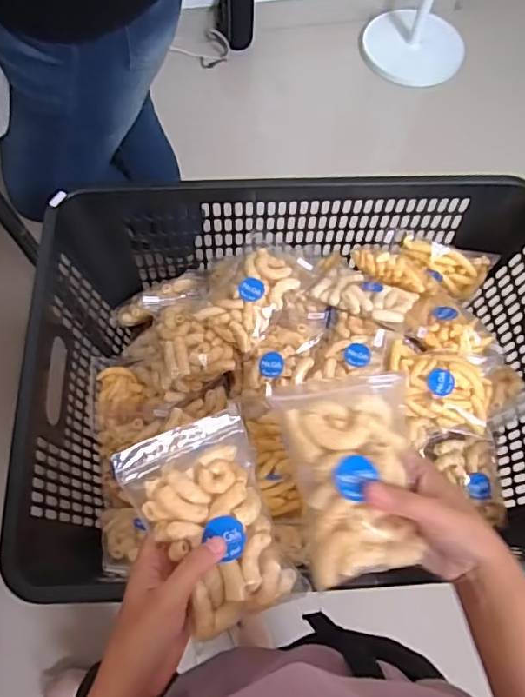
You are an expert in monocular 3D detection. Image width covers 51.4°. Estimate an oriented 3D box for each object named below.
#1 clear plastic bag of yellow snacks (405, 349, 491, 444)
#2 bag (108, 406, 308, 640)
[{"bbox_3d":[0.203,0.048,0.597,0.103,0.037,0.089,-7,65,-3],"label":"clear plastic bag of yellow snacks"},{"bbox_3d":[-0.036,0.121,0.388,0.091,0.033,0.135,-21,67,-10],"label":"bag"}]

